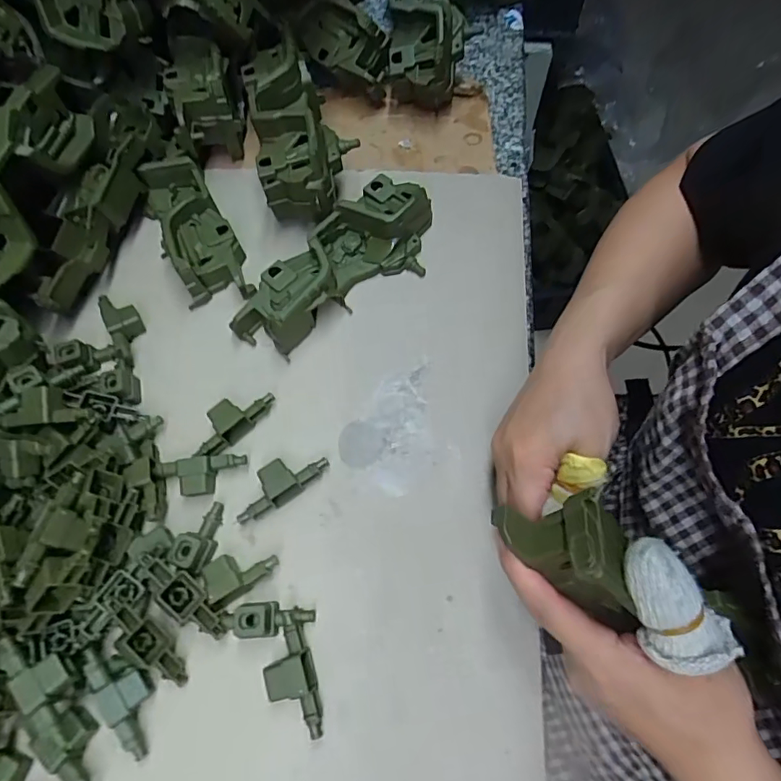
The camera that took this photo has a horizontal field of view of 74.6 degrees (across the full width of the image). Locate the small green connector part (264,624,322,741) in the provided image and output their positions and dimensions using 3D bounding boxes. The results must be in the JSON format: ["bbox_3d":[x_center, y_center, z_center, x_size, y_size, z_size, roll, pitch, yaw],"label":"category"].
[{"bbox_3d":[-0.058,0.167,0.301,0.028,0.018,0.066,-11,67,-3],"label":"small green connector part"}]

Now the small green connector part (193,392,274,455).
[{"bbox_3d":[-0.114,0.020,0.366,0.064,0.011,0.029,-40,71,-14],"label":"small green connector part"}]

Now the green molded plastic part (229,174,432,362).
[{"bbox_3d":[-0.044,-0.102,0.404,0.179,0.046,0.074,-35,70,-12],"label":"green molded plastic part"}]

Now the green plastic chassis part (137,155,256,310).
[{"bbox_3d":[-0.162,-0.132,0.422,0.057,0.036,0.144,-27,69,-10],"label":"green plastic chassis part"}]

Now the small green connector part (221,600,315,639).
[{"bbox_3d":[-0.076,0.139,0.313,0.056,0.020,0.019,-6,67,-1],"label":"small green connector part"}]

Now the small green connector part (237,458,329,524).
[{"bbox_3d":[-0.075,0.062,0.348,0.067,0.019,0.029,-27,68,-9],"label":"small green connector part"}]

